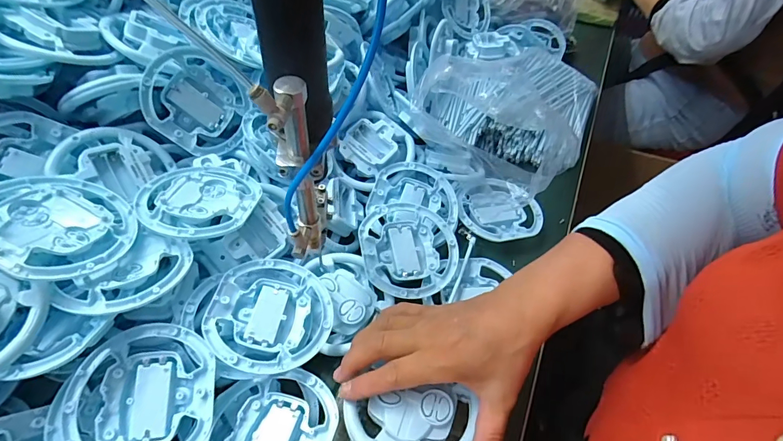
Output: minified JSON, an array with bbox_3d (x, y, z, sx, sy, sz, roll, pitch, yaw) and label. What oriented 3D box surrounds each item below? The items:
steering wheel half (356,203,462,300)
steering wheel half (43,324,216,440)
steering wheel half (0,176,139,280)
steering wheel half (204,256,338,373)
[{"bbox_3d":[0.019,0.028,0.422,0.100,0.023,0.101,2,49,-2],"label":"steering wheel half"},{"bbox_3d":[-0.188,0.137,0.304,0.112,0.020,0.106,-5,64,-9],"label":"steering wheel half"},{"bbox_3d":[-0.258,0.004,0.313,0.103,0.018,0.095,35,35,2],"label":"steering wheel half"},{"bbox_3d":[-0.101,0.077,0.348,0.096,0.023,0.101,2,49,-2],"label":"steering wheel half"}]

